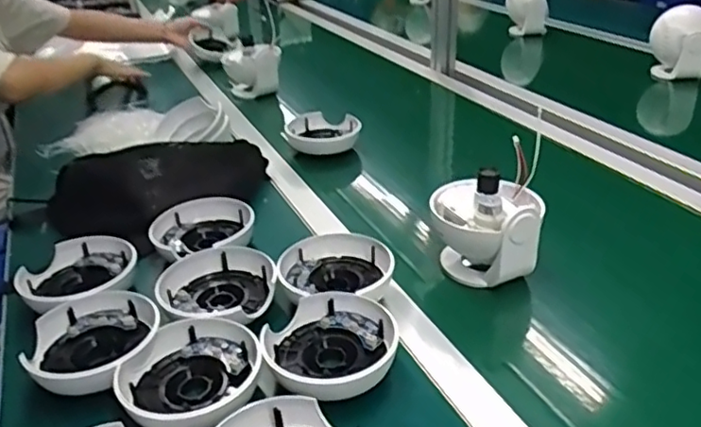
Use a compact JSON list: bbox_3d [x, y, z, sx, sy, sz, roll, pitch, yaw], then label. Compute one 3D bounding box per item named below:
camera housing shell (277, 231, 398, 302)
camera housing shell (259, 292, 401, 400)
[{"bbox_3d":[-0.015,0.056,0.660,0.115,0.035,0.118,-2,37,1],"label":"camera housing shell"},{"bbox_3d":[-0.019,0.115,0.555,0.115,0.030,0.114,-2,37,1],"label":"camera housing shell"}]

